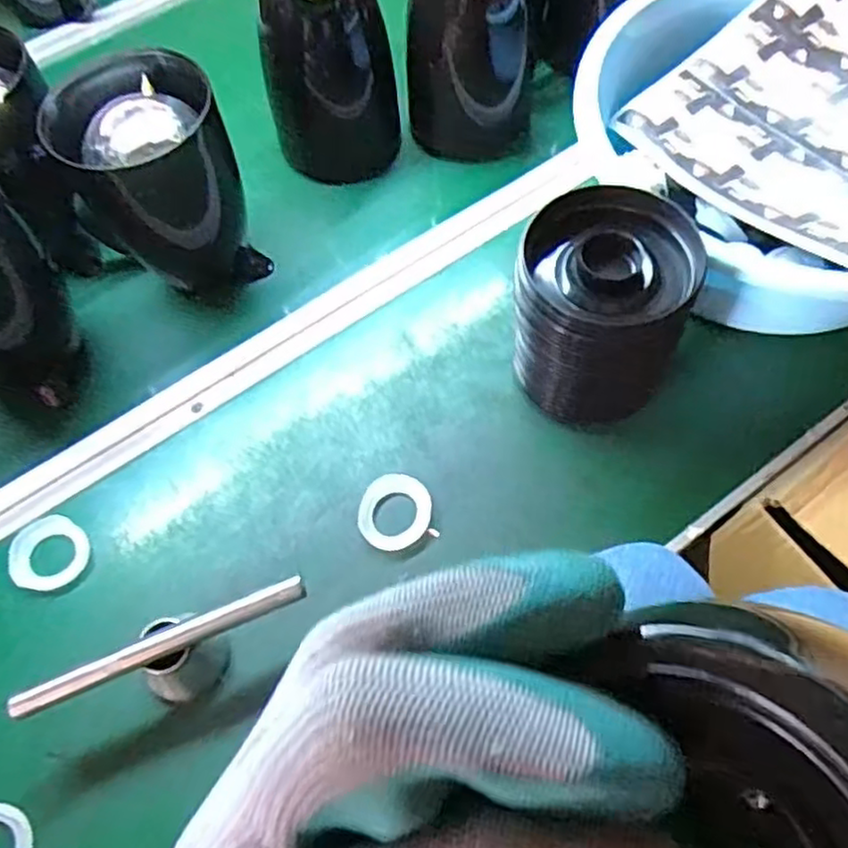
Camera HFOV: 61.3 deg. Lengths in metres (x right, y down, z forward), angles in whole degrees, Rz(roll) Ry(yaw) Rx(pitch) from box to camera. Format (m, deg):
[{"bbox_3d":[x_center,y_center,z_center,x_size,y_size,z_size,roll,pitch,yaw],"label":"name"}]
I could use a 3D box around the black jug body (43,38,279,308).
[{"bbox_3d":[-0.226,-0.198,0.612,0.120,0.182,0.112,31,68,18],"label":"black jug body"}]

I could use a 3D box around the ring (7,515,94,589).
[{"bbox_3d":[-0.295,0.101,0.562,0.053,0.011,0.057,-2,62,3],"label":"ring"}]

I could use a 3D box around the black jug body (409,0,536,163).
[{"bbox_3d":[0.048,-0.372,0.692,0.119,0.211,0.113,5,63,6],"label":"black jug body"}]

